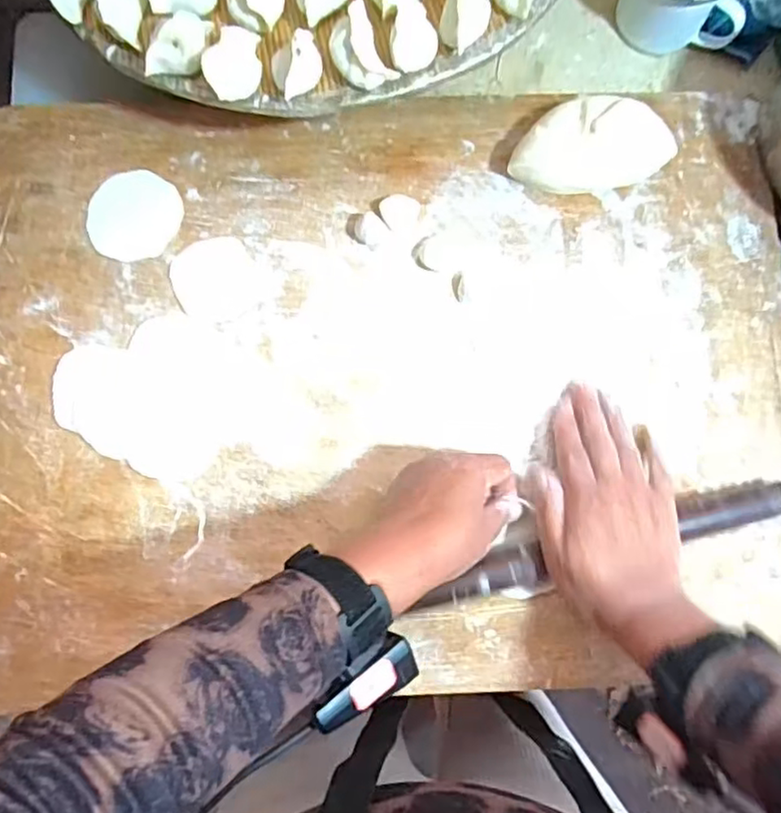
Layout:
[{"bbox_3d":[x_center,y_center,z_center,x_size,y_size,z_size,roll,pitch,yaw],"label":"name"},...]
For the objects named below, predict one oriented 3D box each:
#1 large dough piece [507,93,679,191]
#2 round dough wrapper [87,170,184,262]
[{"bbox_3d":[0.165,-0.217,0.531,0.134,0.045,0.068,-6,86,-2],"label":"large dough piece"},{"bbox_3d":[-0.213,-0.159,0.538,0.074,0.004,0.077,0,82,-1],"label":"round dough wrapper"}]

